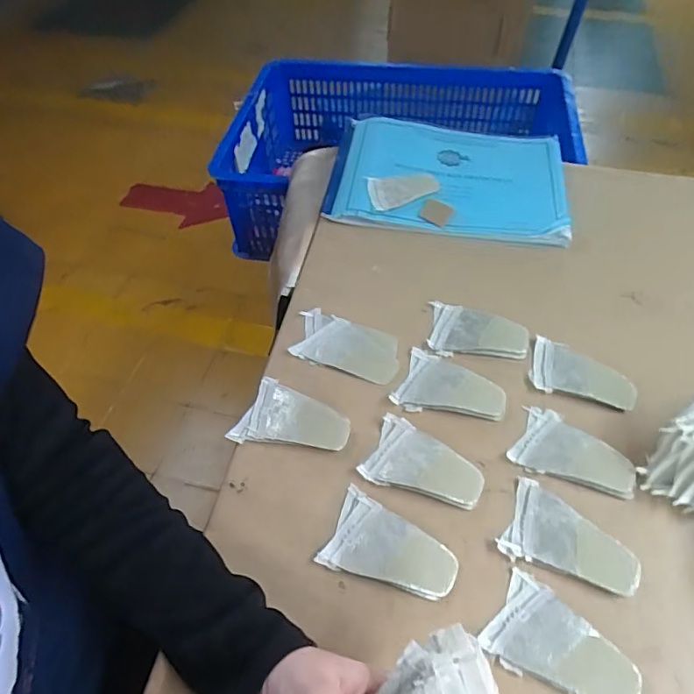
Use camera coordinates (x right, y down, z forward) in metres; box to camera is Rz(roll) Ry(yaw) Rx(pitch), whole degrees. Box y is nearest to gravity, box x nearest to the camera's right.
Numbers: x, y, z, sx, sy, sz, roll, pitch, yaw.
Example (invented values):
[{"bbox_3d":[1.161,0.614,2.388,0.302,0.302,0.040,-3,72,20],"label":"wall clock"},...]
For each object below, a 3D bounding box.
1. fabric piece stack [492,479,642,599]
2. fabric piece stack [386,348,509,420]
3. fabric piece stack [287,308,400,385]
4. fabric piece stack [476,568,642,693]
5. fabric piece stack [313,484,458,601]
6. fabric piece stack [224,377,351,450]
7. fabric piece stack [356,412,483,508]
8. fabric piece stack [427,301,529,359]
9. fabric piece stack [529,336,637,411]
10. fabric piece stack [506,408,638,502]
[{"bbox_3d":[0.173,0.150,0.390,0.097,0.010,0.062,23,58,18],"label":"fabric piece stack"},{"bbox_3d":[0.098,0.041,0.475,0.098,0.007,0.064,20,57,16],"label":"fabric piece stack"},{"bbox_3d":[0.000,-0.003,0.512,0.107,0.006,0.063,14,55,13],"label":"fabric piece stack"},{"bbox_3d":[0.148,0.209,0.347,0.096,0.009,0.060,31,60,22],"label":"fabric piece stack"},{"bbox_3d":[0.034,0.155,0.388,0.098,0.009,0.061,20,57,16],"label":"fabric piece stack"},{"bbox_3d":[-0.048,0.069,0.455,0.099,0.010,0.065,19,56,15],"label":"fabric piece stack"},{"bbox_3d":[0.065,0.101,0.428,0.097,0.012,0.060,24,58,19],"label":"fabric piece stack"},{"bbox_3d":[0.134,-0.017,0.514,0.097,0.010,0.060,10,54,9],"label":"fabric piece stack"},{"bbox_3d":[0.224,0.023,0.479,0.092,0.015,0.057,18,56,15],"label":"fabric piece stack"},{"bbox_3d":[0.196,0.091,0.435,0.096,0.008,0.062,24,58,19],"label":"fabric piece stack"}]

